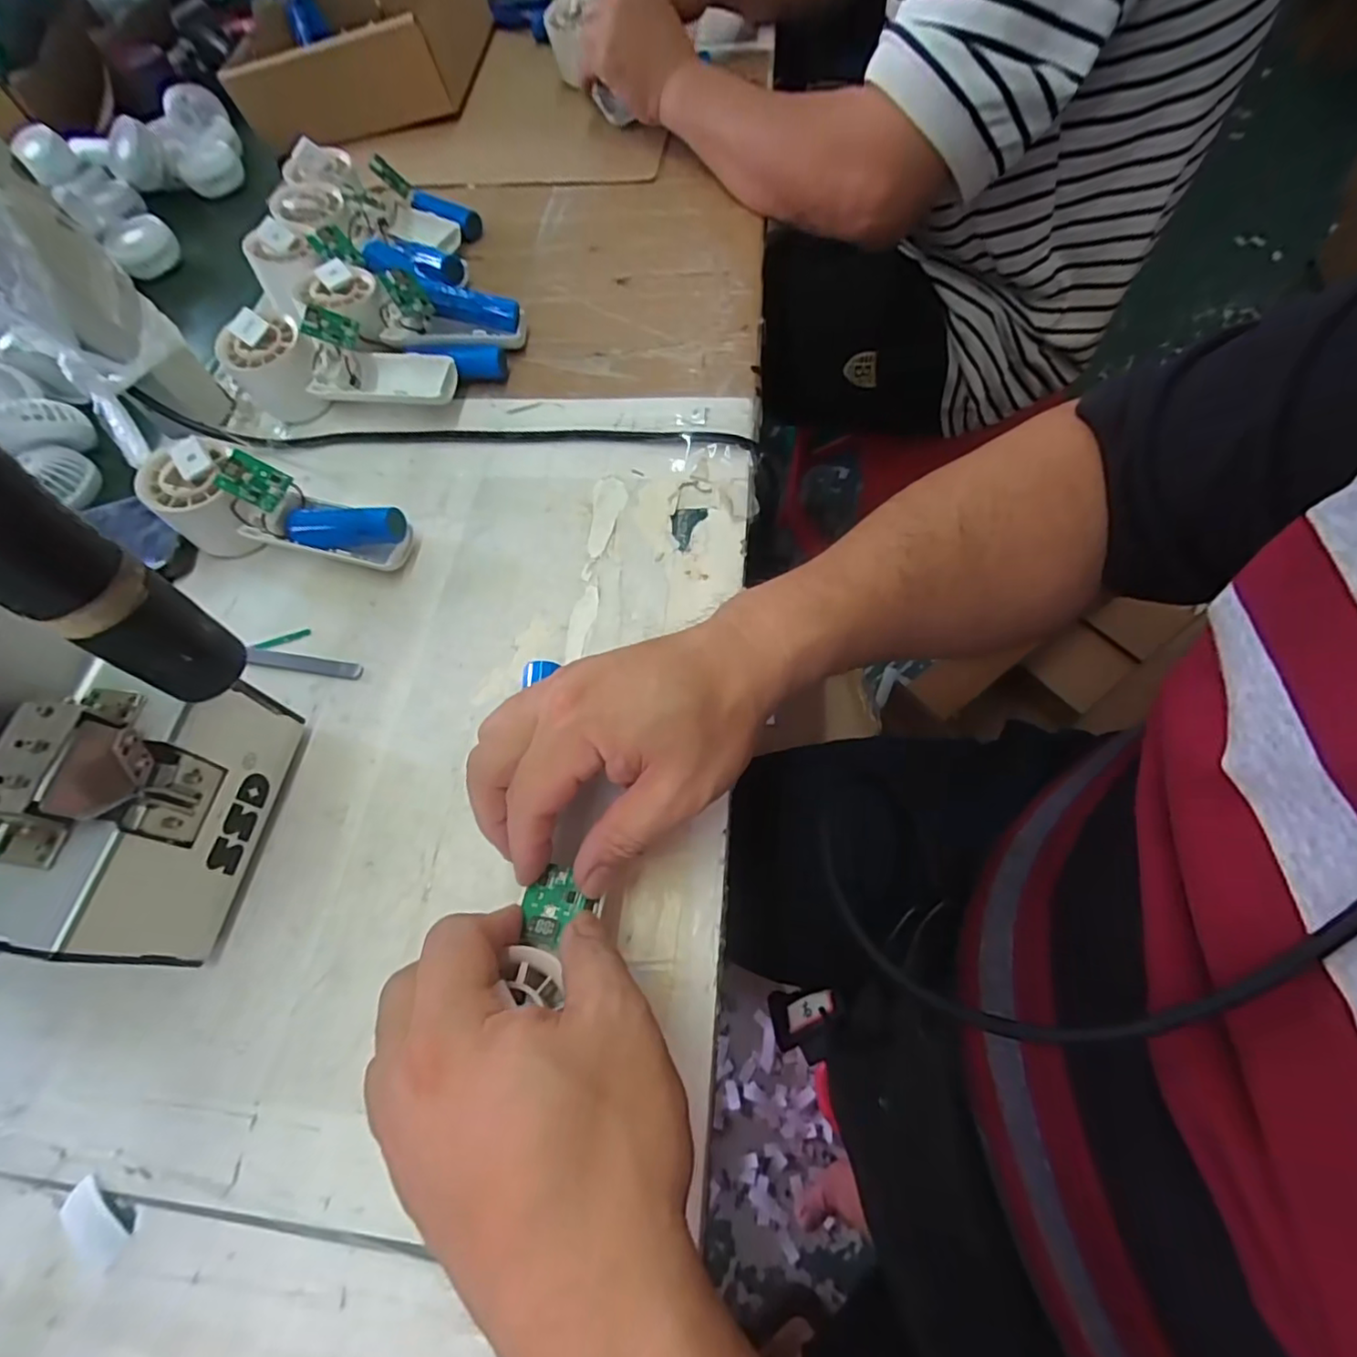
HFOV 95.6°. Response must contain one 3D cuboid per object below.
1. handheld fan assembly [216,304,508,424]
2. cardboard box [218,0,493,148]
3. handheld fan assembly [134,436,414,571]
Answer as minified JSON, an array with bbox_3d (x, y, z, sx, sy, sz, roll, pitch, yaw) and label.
[{"bbox_3d":[-0.224,-0.225,0.438,0.186,0.062,0.056,-1,64,4],"label":"handheld fan assembly"},{"bbox_3d":[-0.358,-0.729,0.692,0.245,0.071,0.262,-2,64,3],"label":"cardboard box"},{"bbox_3d":[-0.250,-0.103,0.384,0.156,0.058,0.052,14,66,11],"label":"handheld fan assembly"}]

